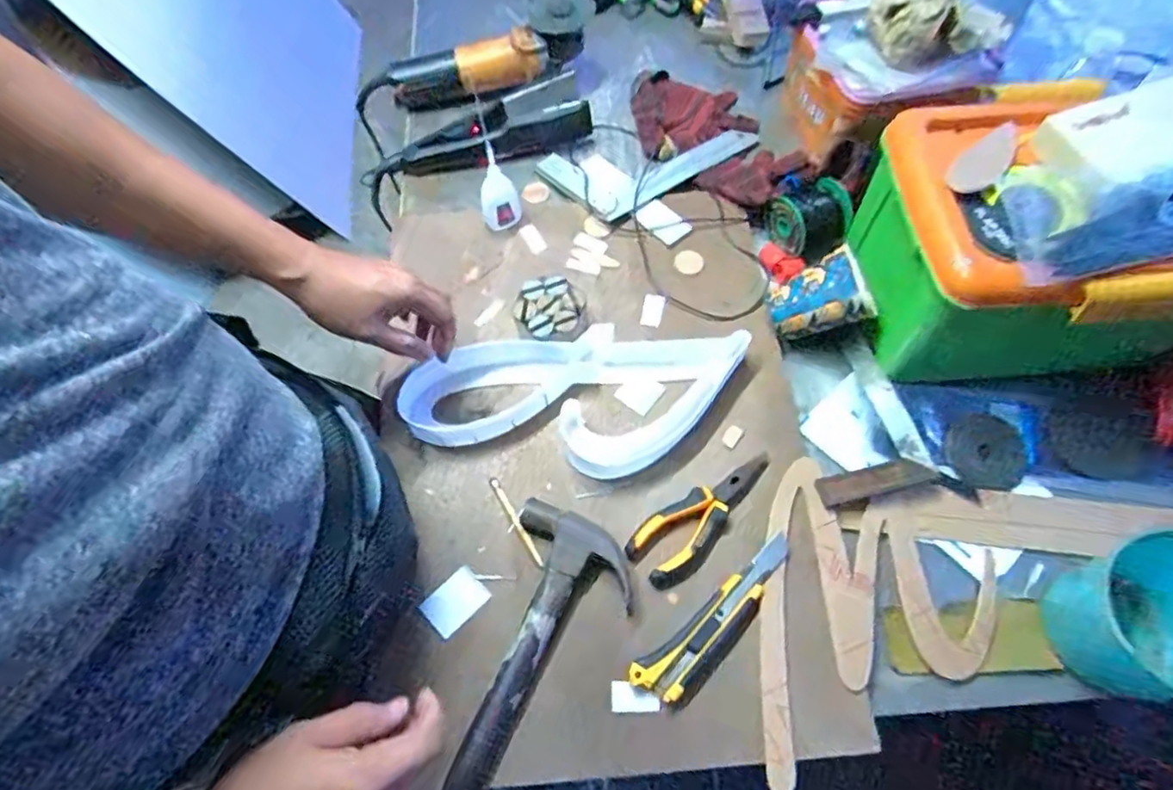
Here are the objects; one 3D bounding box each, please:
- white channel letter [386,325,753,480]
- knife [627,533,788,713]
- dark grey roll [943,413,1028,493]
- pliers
[{"bbox_3d":[-0.011,0.003,0.616,0.330,0.045,0.138,-3,63,0],"label":"white channel letter"},{"bbox_3d":[0.116,0.193,0.539,0.177,0.018,0.047,-41,68,-16],"label":"knife"},{"bbox_3d":[0.391,0.055,0.617,0.078,0.014,0.070,21,66,13],"label":"dark grey roll"},{"bbox_3d":[0.108,0.108,0.582,0.157,0.016,0.057,-42,69,-16],"label":"pliers"}]

